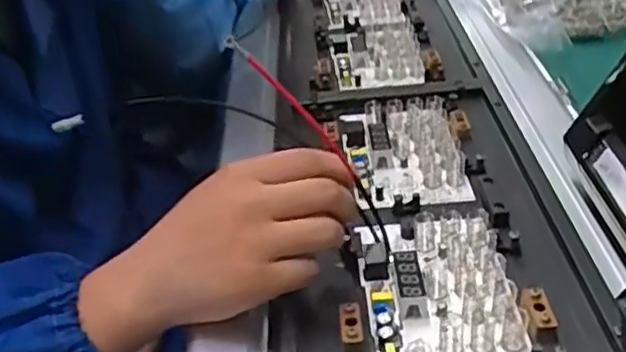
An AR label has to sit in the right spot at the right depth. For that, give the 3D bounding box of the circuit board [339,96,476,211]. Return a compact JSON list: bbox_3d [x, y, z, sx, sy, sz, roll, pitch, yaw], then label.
[{"bbox_3d":[0.074,-0.020,0.536,0.088,0.020,0.128,-8,38,0],"label":"circuit board"}]

